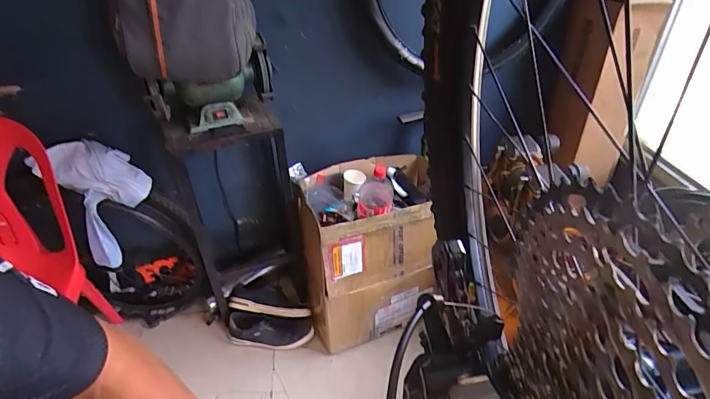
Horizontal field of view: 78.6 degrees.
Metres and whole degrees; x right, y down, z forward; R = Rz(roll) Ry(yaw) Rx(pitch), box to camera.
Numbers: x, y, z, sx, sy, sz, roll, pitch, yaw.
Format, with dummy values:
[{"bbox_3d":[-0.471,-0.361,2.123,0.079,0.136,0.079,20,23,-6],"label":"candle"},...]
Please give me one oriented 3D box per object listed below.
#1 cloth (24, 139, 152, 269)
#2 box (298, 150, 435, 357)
[{"bbox_3d":[-0.722,-0.016,1.256,0.260,0.266,0.234,29,47,33],"label":"cloth"},{"bbox_3d":[0.049,0.170,1.408,0.425,0.523,0.387,-4,38,-3],"label":"box"}]

